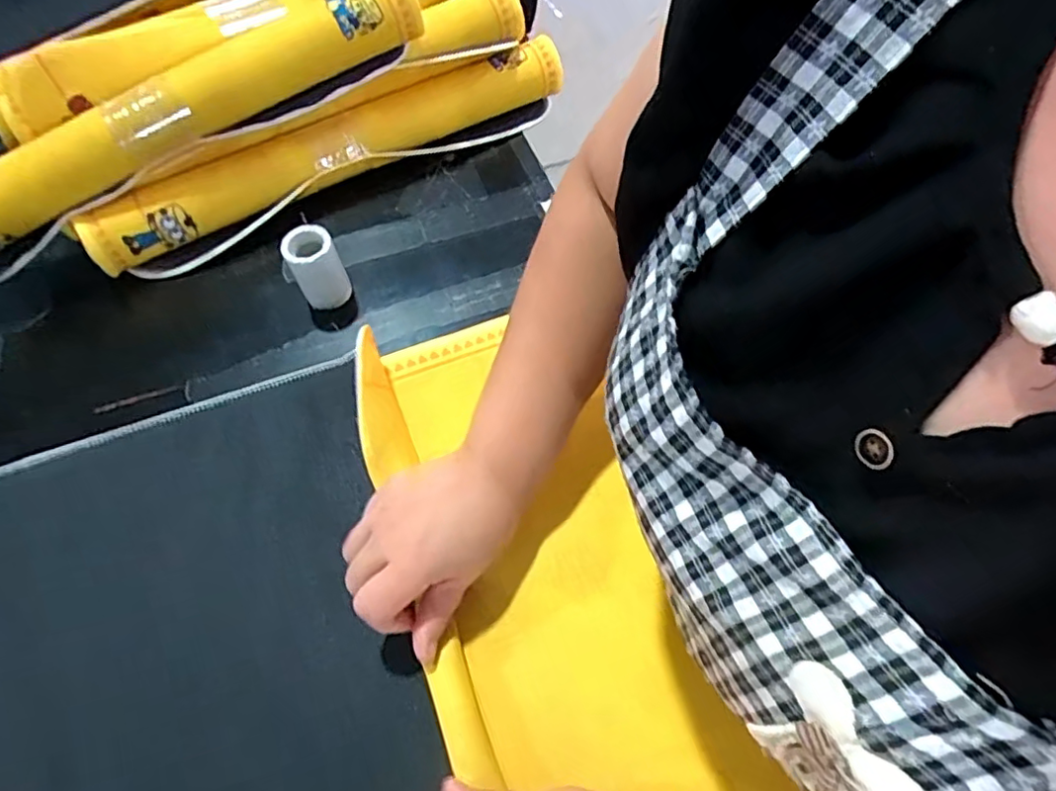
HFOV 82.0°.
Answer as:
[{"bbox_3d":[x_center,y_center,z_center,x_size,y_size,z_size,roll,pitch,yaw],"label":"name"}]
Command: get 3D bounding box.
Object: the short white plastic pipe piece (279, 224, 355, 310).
[{"bbox_3d":[-0.189,-0.116,0.544,0.043,0.068,0.035,-24,63,-12],"label":"short white plastic pipe piece"}]

